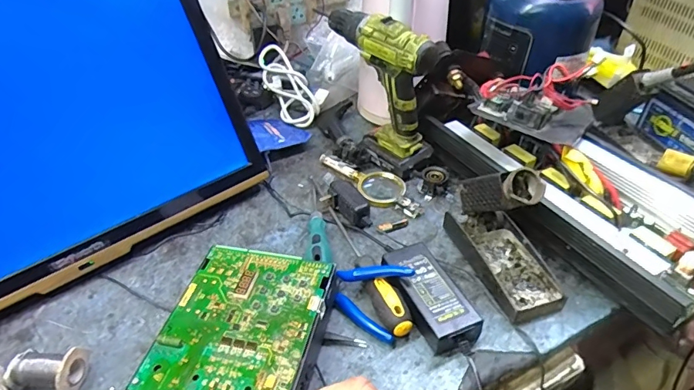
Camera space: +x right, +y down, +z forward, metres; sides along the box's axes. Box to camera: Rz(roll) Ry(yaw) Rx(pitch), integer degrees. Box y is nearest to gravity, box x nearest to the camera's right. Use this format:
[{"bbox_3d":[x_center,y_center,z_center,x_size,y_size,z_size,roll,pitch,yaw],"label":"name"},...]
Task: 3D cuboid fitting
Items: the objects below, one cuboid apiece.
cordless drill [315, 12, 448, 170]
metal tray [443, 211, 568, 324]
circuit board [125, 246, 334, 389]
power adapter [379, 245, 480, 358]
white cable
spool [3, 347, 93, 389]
[{"bbox_3d":[0.043,-0.162,0.684,0.197,0.206,0.064,32,50,33],"label":"cordless drill"},{"bbox_3d":[0.187,0.073,0.551,0.073,0.033,0.161,-14,41,-15],"label":"metal tray"},{"bbox_3d":[-0.106,0.132,0.438,0.145,0.013,0.195,9,41,12],"label":"circuit board"},{"bbox_3d":[0.091,0.112,0.509,0.065,0.033,0.133,-17,42,-18],"label":"power adapter"},{"bbox_3d":[-0.106,-0.200,0.854,0.078,0.072,0.175,-27,67,-28],"label":"white cable"},{"bbox_3d":[-0.296,0.171,0.452,0.062,0.040,0.047,6,40,8],"label":"spool"}]

